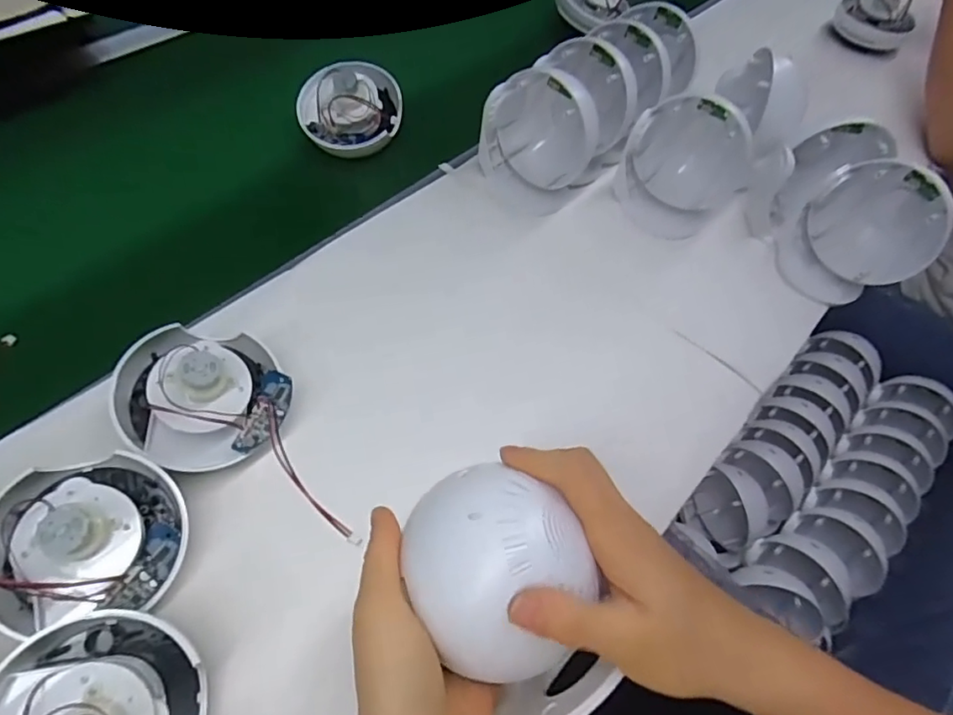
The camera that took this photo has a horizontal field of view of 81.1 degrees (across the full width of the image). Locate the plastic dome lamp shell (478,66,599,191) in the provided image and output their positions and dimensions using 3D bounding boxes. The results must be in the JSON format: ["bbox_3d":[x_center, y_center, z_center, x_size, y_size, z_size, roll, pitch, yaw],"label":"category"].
[{"bbox_3d":[0.064,-0.222,0.555,0.115,0.112,0.050,26,58,12],"label":"plastic dome lamp shell"}]

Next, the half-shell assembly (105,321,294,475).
[{"bbox_3d":[-0.191,0.021,0.385,0.103,0.059,0.102,2,57,-3],"label":"half-shell assembly"}]

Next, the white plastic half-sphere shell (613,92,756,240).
[{"bbox_3d":[0.206,-0.190,0.549,0.114,0.115,0.081,29,59,14],"label":"white plastic half-sphere shell"}]

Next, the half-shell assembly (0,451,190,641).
[{"bbox_3d":[-0.233,0.102,0.327,0.100,0.061,0.089,-9,58,-11],"label":"half-shell assembly"}]

